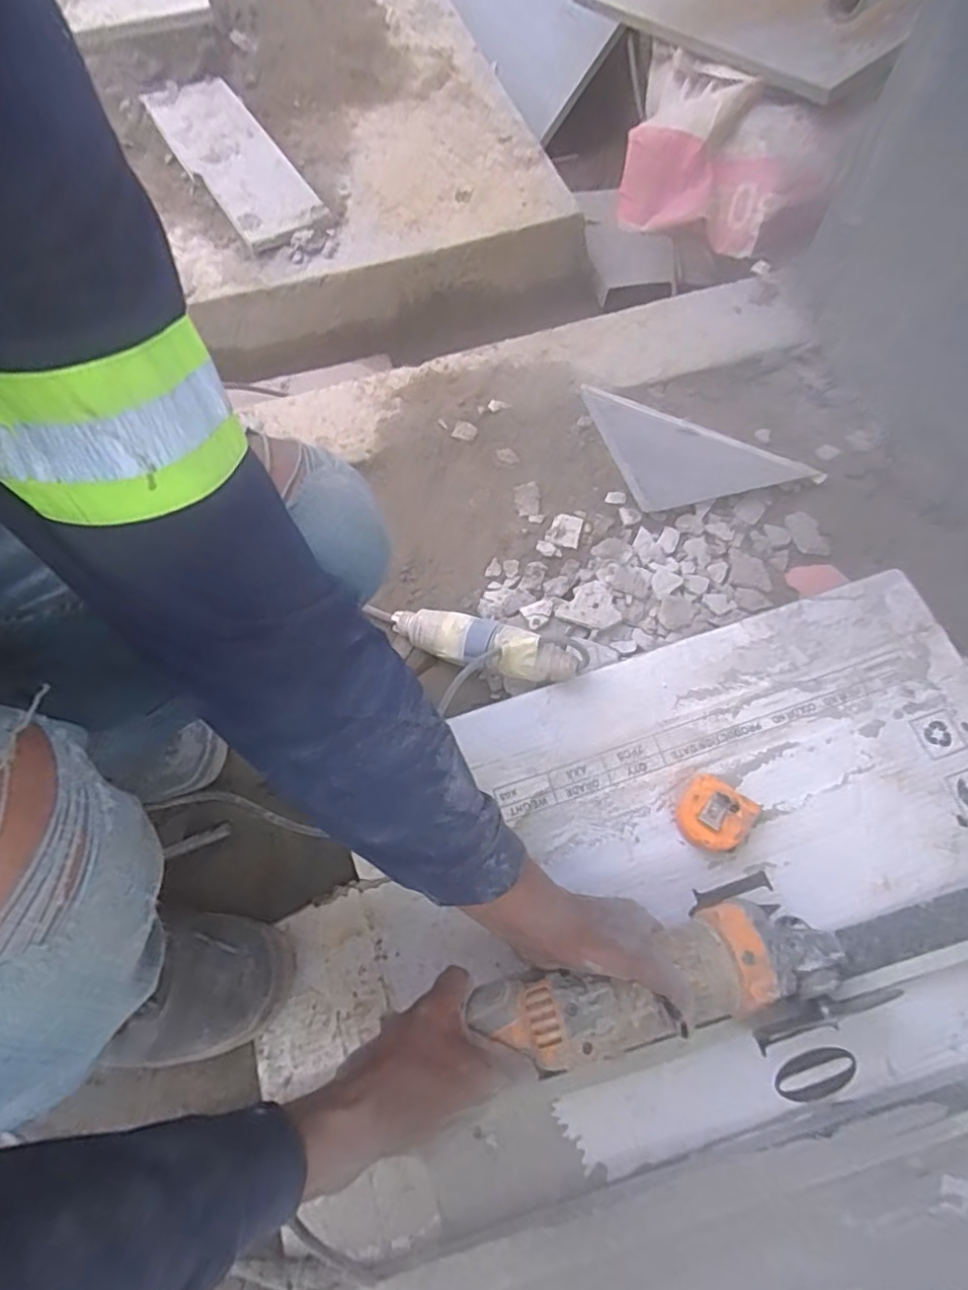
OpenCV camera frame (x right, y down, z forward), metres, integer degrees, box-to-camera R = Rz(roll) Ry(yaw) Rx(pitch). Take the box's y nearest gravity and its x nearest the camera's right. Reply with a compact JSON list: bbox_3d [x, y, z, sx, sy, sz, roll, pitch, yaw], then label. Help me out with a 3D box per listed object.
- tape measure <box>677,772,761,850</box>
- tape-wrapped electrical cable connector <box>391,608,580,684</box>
[{"bbox_3d":[0.197,0.148,0.549,0.059,0.035,0.053,29,69,14],"label":"tape measure"},{"bbox_3d":[0.006,-0.002,0.613,0.175,0.045,0.049,19,67,10],"label":"tape-wrapped electrical cable connector"}]

